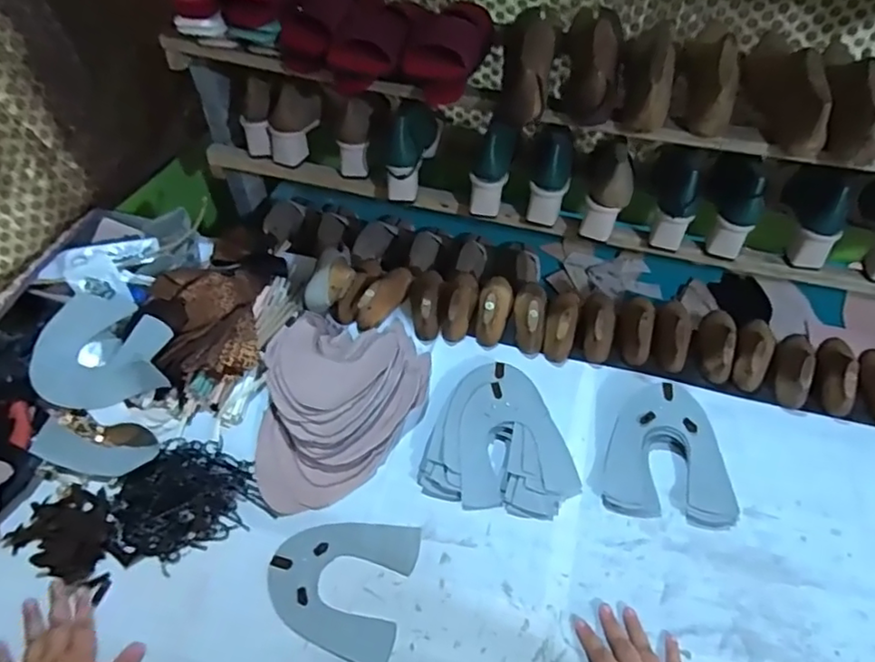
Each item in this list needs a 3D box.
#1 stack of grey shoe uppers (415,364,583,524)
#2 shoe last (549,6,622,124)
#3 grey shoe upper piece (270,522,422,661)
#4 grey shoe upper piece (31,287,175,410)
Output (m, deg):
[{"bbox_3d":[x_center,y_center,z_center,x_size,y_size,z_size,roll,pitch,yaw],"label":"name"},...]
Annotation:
[{"bbox_3d":[0.090,0.140,0.791,0.191,0.025,0.200,9,53,8],"label":"stack of grey shoe uppers"},{"bbox_3d":[0.208,-0.380,0.803,0.084,0.089,0.230,10,51,8],"label":"shoe last"},{"bbox_3d":[-0.115,0.292,0.692,0.160,0.009,0.154,11,53,9],"label":"grey shoe upper piece"},{"bbox_3d":[-0.480,0.033,0.837,0.204,0.072,0.167,32,59,23],"label":"grey shoe upper piece"}]

